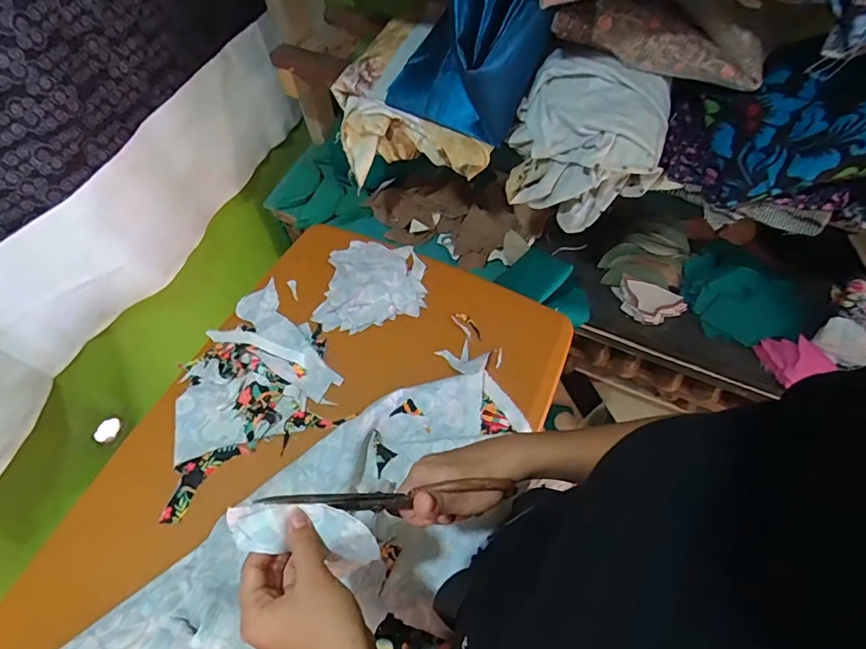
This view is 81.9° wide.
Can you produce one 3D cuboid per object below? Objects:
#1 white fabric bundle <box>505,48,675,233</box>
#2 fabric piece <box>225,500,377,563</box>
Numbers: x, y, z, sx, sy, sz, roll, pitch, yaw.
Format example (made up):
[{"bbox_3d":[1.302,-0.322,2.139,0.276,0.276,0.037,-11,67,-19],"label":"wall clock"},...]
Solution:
[{"bbox_3d":[0.203,-0.237,0.659,0.188,0.159,0.133,24,64,15],"label":"white fabric bundle"},{"bbox_3d":[-0.093,0.153,0.371,0.112,0.015,0.036,16,59,-14],"label":"fabric piece"}]

